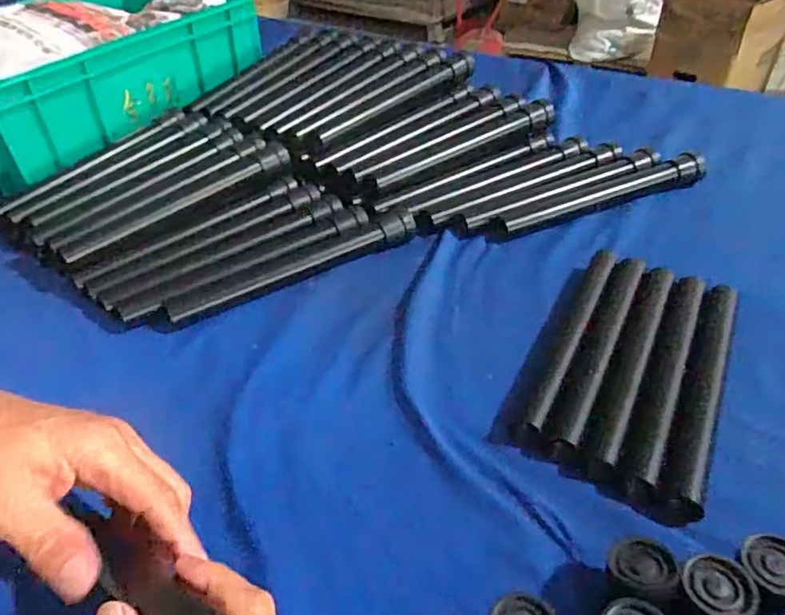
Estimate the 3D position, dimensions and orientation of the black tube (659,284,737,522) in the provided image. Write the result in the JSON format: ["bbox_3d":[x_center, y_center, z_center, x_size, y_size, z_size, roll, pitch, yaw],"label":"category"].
[{"bbox_3d":[0.222,0.054,0.429,0.025,0.018,0.216,17,45,24],"label":"black tube"}]

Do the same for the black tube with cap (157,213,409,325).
[{"bbox_3d":[-0.090,-0.042,0.570,0.246,0.022,0.027,-24,44,-21],"label":"black tube with cap"}]

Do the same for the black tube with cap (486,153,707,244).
[{"bbox_3d":[0.215,-0.115,0.627,0.257,0.028,0.025,-17,42,-14],"label":"black tube with cap"}]

